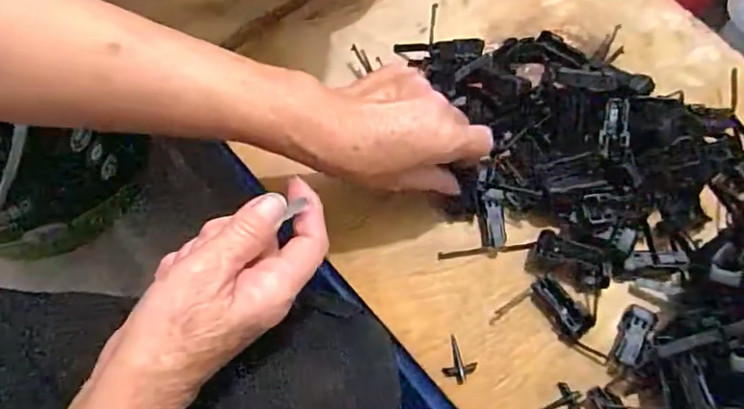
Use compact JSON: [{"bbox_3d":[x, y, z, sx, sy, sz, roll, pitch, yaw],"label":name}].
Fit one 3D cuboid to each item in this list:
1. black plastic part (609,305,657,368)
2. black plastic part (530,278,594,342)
[{"bbox_3d":[0.186,0.093,0.399,0.019,0.016,0.046,29,61,10],"label":"black plastic part"},{"bbox_3d":[0.138,0.074,0.407,0.024,0.009,0.047,-25,72,-8],"label":"black plastic part"}]

